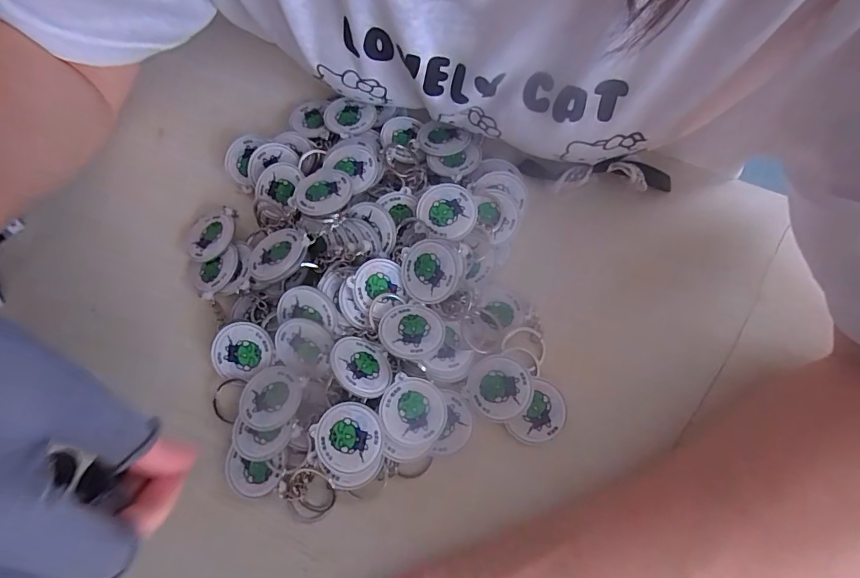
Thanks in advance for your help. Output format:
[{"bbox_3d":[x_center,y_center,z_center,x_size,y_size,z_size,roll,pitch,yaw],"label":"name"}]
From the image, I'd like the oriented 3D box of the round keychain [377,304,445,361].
[{"bbox_3d":[-0.010,0.021,0.248,0.031,0.007,0.032,0,67,1],"label":"round keychain"}]

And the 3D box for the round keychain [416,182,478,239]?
[{"bbox_3d":[0.009,-0.043,0.272,0.032,0.010,0.031,0,67,1],"label":"round keychain"}]

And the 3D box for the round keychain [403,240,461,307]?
[{"bbox_3d":[0.000,-0.009,0.258,0.032,0.004,0.033,0,91,29],"label":"round keychain"}]

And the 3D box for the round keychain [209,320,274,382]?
[{"bbox_3d":[-0.103,0.033,0.262,0.031,0.010,0.028,-34,71,-13],"label":"round keychain"}]

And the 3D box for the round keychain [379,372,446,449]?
[{"bbox_3d":[-0.008,0.061,0.240,0.032,0.004,0.032,4,70,-10],"label":"round keychain"}]

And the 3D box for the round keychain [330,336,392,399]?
[{"bbox_3d":[-0.034,0.038,0.240,0.032,0.004,0.032,25,40,-23],"label":"round keychain"}]

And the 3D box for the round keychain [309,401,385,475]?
[{"bbox_3d":[-0.039,0.072,0.232,0.033,0.004,0.032,-1,80,8],"label":"round keychain"}]

